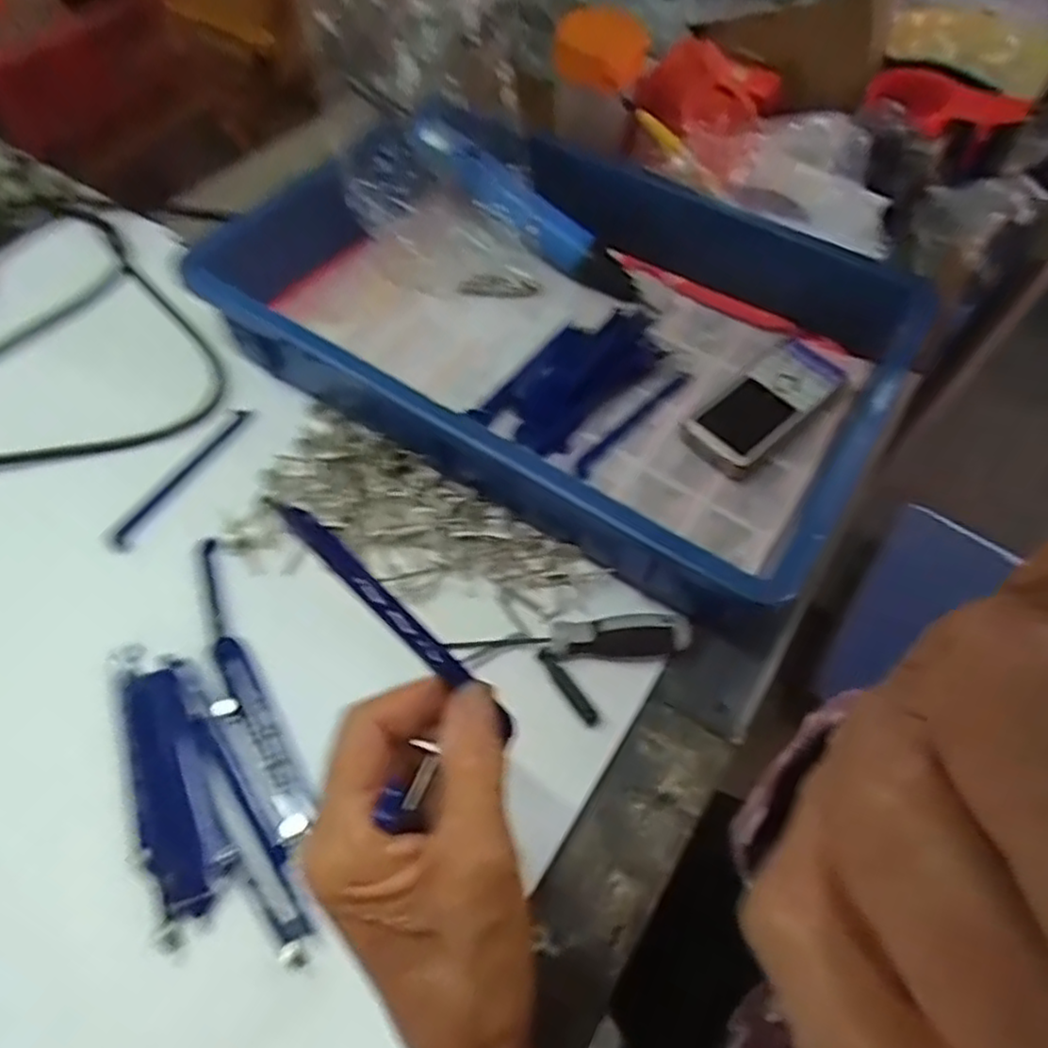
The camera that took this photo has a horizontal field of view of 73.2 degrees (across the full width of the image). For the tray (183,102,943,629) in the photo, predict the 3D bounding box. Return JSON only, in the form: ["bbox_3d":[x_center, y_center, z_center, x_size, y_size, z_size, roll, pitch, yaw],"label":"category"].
[{"bbox_3d":[0.016,-0.147,0.500,0.442,0.093,0.301,30,62,14],"label":"tray"}]

